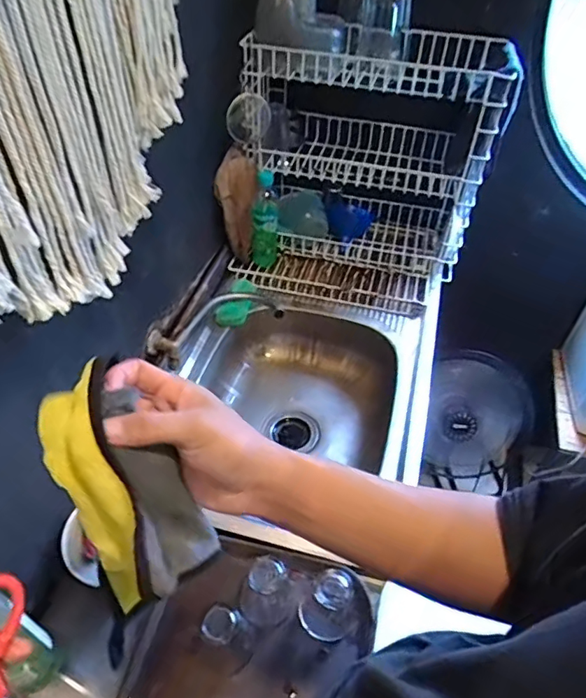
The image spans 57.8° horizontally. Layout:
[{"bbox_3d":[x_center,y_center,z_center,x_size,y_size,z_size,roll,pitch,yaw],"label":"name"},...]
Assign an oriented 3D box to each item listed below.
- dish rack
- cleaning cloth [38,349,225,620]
[{"bbox_3d":[0.152,-0.376,1.111,0.472,0.443,0.349,13,48,11],"label":"dish rack"},{"bbox_3d":[-0.116,0.097,0.376,0.075,0.136,0.142,-29,54,-25],"label":"cleaning cloth"}]

